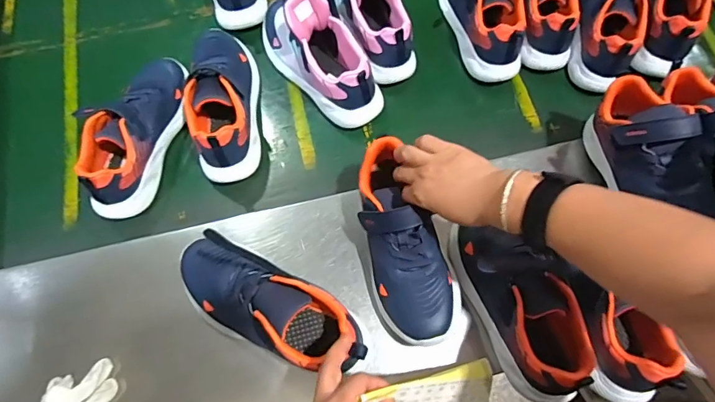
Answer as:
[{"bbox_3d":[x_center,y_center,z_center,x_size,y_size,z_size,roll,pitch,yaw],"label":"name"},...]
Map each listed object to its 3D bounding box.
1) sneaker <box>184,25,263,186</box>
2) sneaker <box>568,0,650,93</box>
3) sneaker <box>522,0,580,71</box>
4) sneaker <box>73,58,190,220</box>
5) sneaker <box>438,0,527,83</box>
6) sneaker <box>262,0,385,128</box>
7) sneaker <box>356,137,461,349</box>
[{"bbox_3d":[-0.193,-0.155,0.651,0.085,0.082,0.247,-6,68,-1],"label":"sneaker"},{"bbox_3d":[0.395,-0.287,0.709,0.095,0.087,0.251,10,69,5],"label":"sneaker"},{"bbox_3d":[0.291,-0.337,0.724,0.089,0.085,0.248,-7,68,-1],"label":"sneaker"},{"bbox_3d":[-0.317,-0.104,0.635,0.099,0.087,0.255,10,69,6],"label":"sneaker"},{"bbox_3d":[0.199,-0.313,0.708,0.091,0.085,0.240,-14,69,-4],"label":"sneaker"},{"bbox_3d":[-0.063,-0.224,0.659,0.091,0.107,0.241,-37,72,-12],"label":"sneaker"},{"bbox_3d":[0.051,0.044,0.532,0.085,0.079,0.225,-15,77,-4],"label":"sneaker"}]

